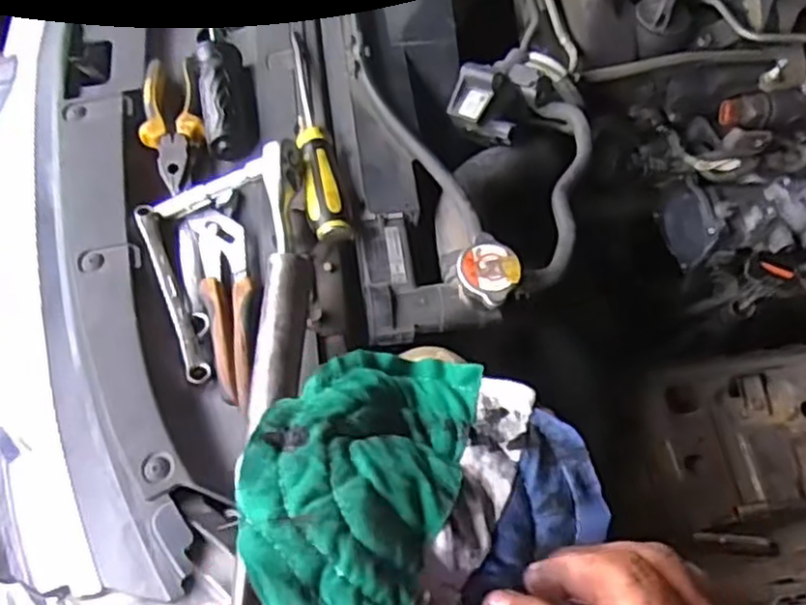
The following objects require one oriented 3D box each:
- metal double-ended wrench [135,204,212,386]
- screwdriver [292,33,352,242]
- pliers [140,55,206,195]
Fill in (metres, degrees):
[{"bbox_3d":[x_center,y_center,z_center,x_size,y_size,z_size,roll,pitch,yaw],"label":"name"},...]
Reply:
[{"bbox_3d":[-0.180,-0.009,0.571,0.015,0.017,0.159,-20,63,-13],"label":"metal double-ended wrench"},{"bbox_3d":[-0.073,-0.138,0.605,0.029,0.029,0.215,-9,56,-7],"label":"screwdriver"},{"bbox_3d":[-0.204,-0.160,0.644,0.052,0.012,0.164,-15,62,-10],"label":"pliers"}]

